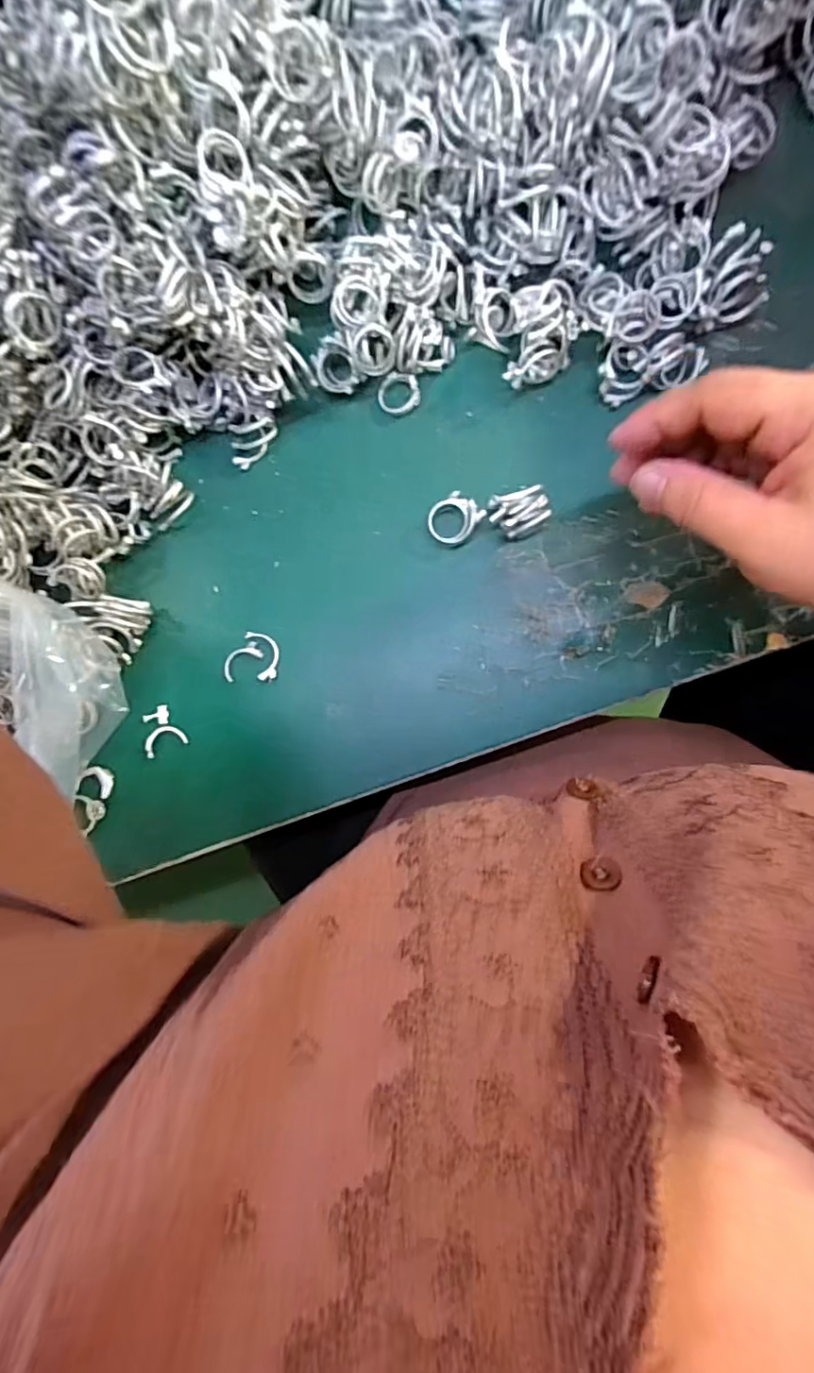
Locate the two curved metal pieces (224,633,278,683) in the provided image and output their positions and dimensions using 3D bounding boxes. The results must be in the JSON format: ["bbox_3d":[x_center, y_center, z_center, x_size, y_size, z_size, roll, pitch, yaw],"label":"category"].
[{"bbox_3d":[-0.085,-0.016,0.312,0.029,0.004,0.027,3,88,4],"label":"two curved metal pieces"}]

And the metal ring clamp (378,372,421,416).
[{"bbox_3d":[-0.004,-0.158,0.308,0.023,0.008,0.020,23,89,5],"label":"metal ring clamp"}]

